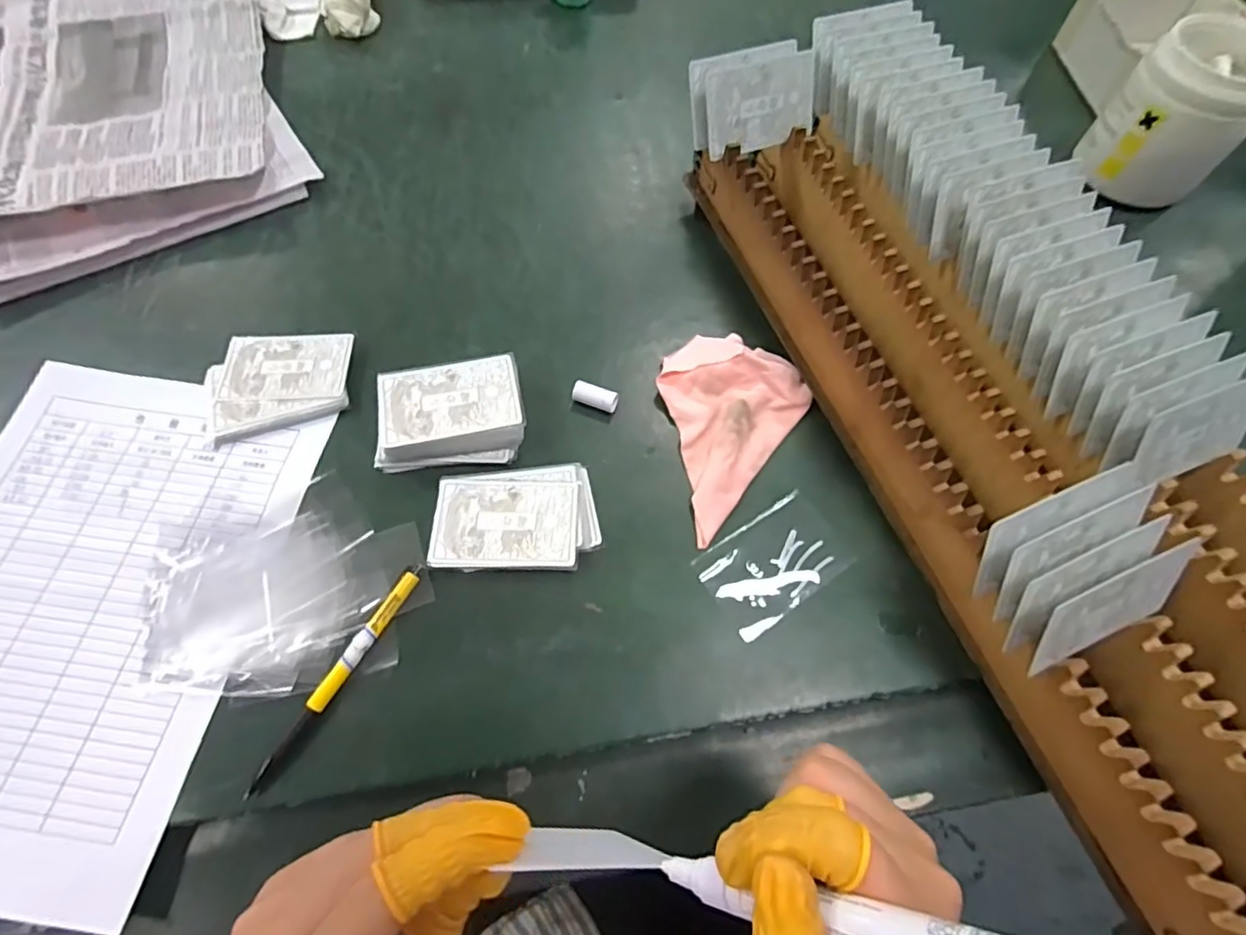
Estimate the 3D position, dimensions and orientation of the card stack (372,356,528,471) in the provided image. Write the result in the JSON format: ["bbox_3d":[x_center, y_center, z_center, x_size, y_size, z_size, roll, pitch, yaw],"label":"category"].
[{"bbox_3d":[-0.112,-0.035,0.379,0.092,0.026,0.064,-7,65,-4],"label":"card stack"}]

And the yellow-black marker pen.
[{"bbox_3d":[-0.154,0.112,0.319,0.009,0.006,0.133,27,67,12],"label":"yellow-black marker pen"}]

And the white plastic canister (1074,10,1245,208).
[{"bbox_3d":[0.445,-0.282,0.470,0.094,0.103,0.100,39,70,16],"label":"white plastic canister"}]

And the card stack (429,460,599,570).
[{"bbox_3d":[-0.065,0.030,0.359,0.098,0.009,0.067,-2,64,-1],"label":"card stack"}]

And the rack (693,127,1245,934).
[{"bbox_3d":[0.226,-0.019,0.358,0.186,0.066,0.563,-25,67,-12],"label":"rack"}]

